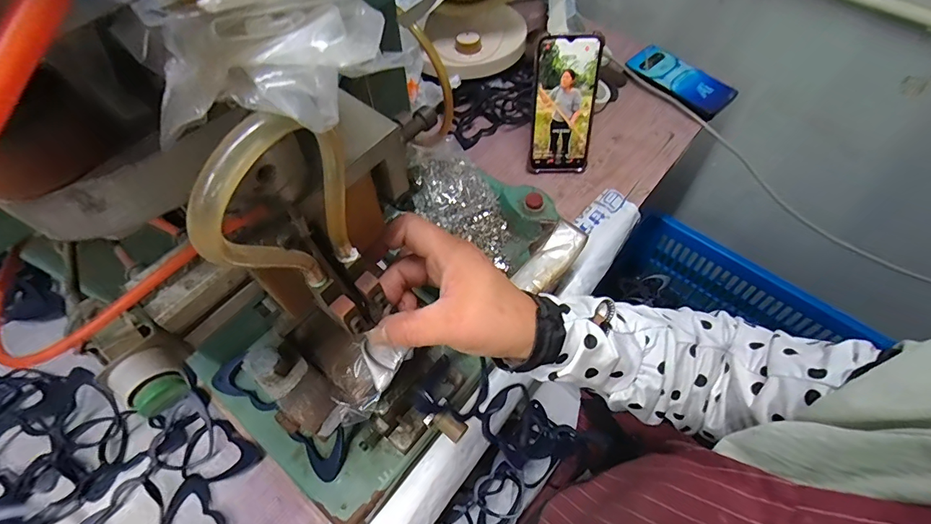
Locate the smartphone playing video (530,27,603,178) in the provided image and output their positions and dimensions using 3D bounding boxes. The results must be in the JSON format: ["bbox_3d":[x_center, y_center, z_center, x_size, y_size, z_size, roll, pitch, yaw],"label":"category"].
[{"bbox_3d":[0.124,-0.194,0.554,0.077,0.166,0.010,0,34,1],"label":"smartphone playing video"}]

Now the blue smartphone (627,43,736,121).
[{"bbox_3d":[0.331,-0.284,0.673,0.074,0.014,0.161,-36,66,-18],"label":"blue smartphone"}]

